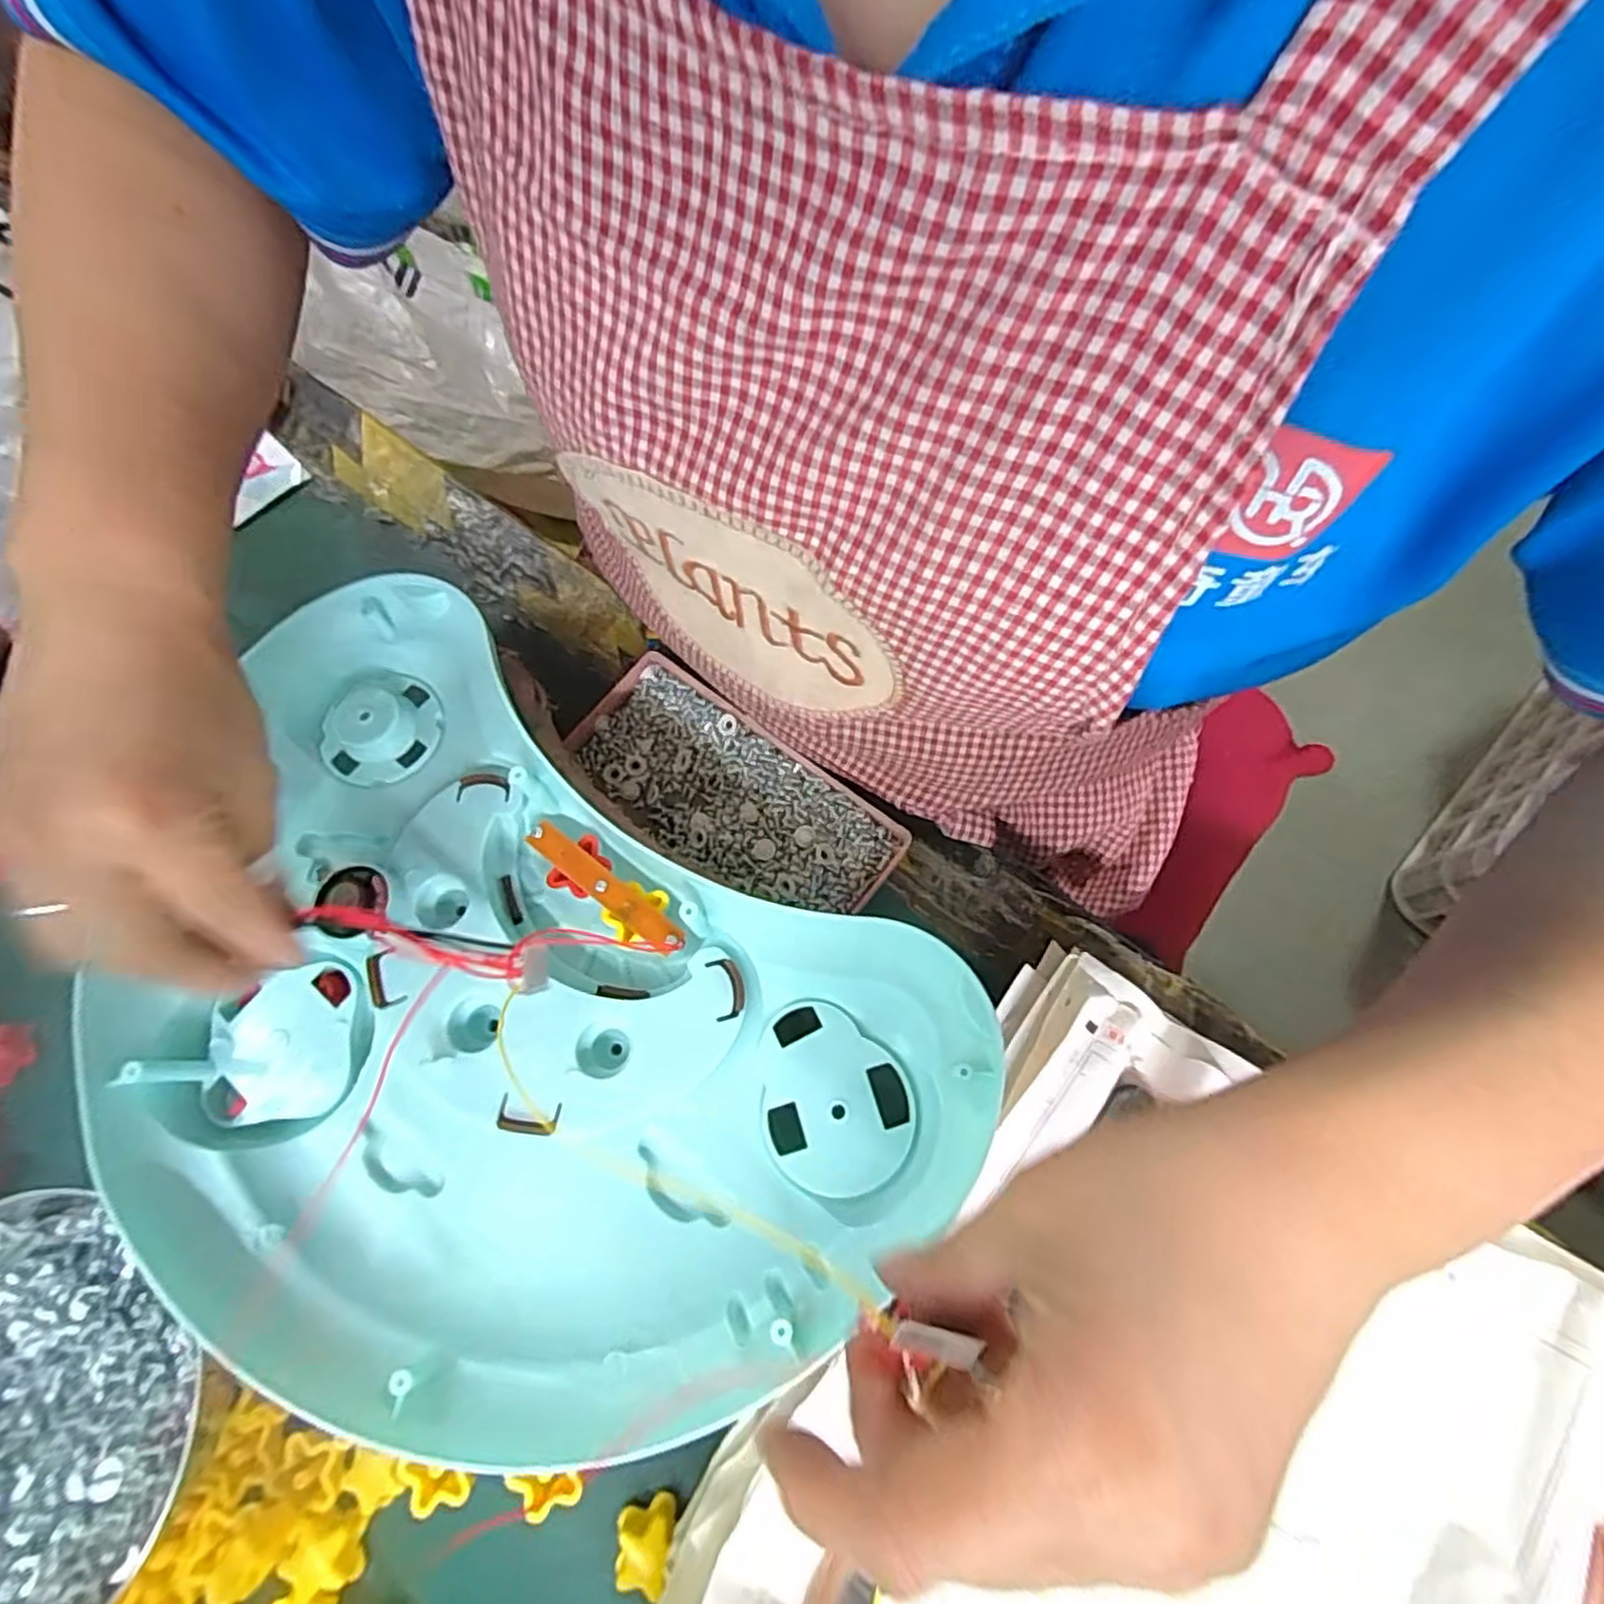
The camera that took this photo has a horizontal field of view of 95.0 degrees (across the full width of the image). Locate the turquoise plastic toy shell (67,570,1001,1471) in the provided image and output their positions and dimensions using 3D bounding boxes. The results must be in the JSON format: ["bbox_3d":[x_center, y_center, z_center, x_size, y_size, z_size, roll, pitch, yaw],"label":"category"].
[{"bbox_3d":[-0.117,0.080,0.276,0.324,0.066,0.223,35,75,15],"label":"turquoise plastic toy shell"}]

